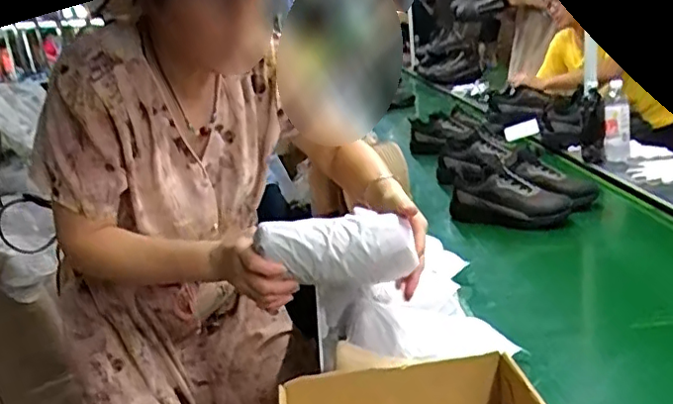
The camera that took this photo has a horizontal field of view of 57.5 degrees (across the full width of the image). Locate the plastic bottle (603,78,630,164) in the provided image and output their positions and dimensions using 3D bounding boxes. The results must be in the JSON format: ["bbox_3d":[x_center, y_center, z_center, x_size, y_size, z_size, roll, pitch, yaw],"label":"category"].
[{"bbox_3d":[0.798,-0.224,1.742,0.069,0.220,0.069,3,20,27],"label":"plastic bottle"}]

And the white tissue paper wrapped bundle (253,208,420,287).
[{"bbox_3d":[-0.001,0.058,0.793,0.186,0.084,0.071,-9,18,-6],"label":"white tissue paper wrapped bundle"}]

